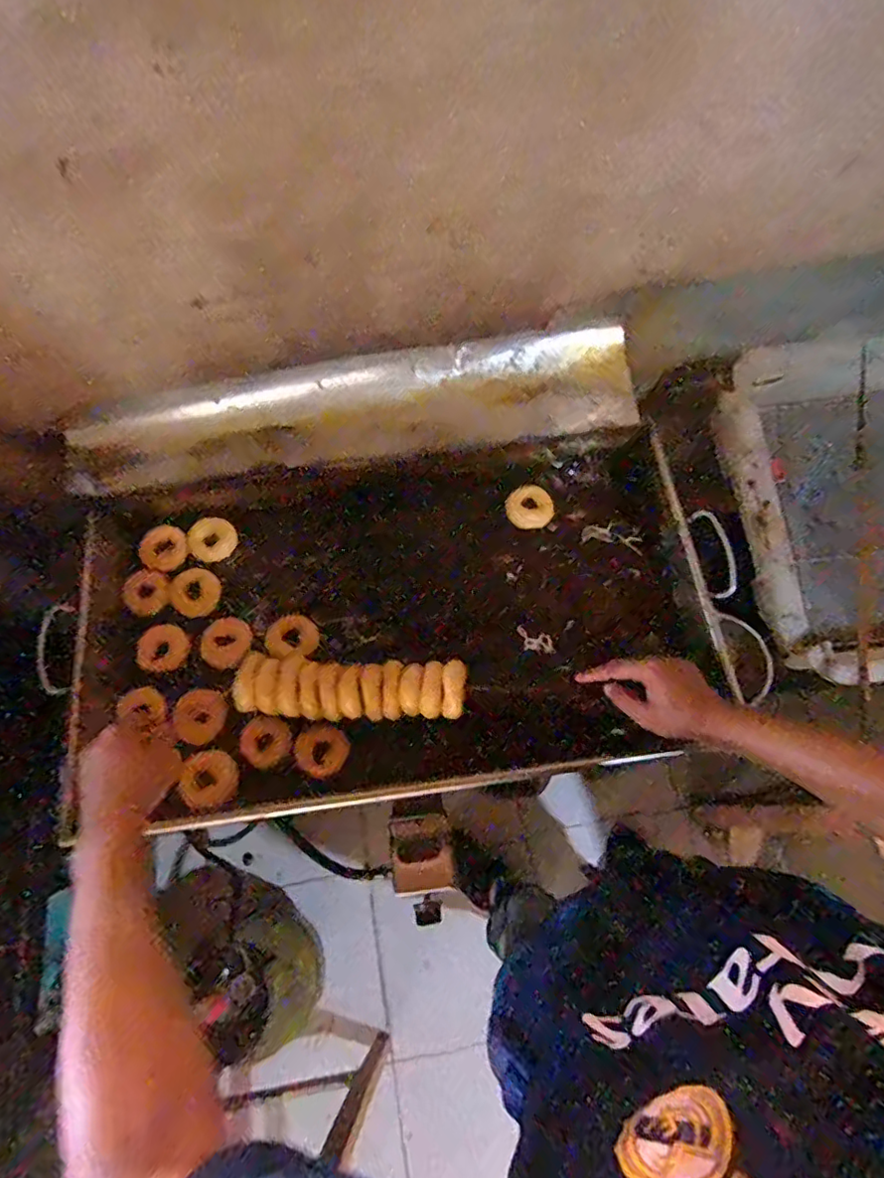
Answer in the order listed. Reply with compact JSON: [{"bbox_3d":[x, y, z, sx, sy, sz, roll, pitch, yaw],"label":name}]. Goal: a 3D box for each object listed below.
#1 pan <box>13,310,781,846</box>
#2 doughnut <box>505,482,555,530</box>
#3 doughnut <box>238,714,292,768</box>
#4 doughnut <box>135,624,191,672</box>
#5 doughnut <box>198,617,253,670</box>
[{"bbox_3d":[-0.075,-0.040,0.859,0.950,0.180,0.629,-7,69,0],"label":"pan"},{"bbox_3d":[0.146,-0.134,0.964,0.079,0.015,0.087,-12,78,8],"label":"doughnut"},{"bbox_3d":[-0.255,0.222,0.843,0.069,0.035,0.066,-1,69,2],"label":"doughnut"},{"bbox_3d":[-0.425,0.091,0.885,0.077,0.028,0.069,0,69,3],"label":"doughnut"},{"bbox_3d":[-0.327,0.080,0.881,0.065,0.030,0.078,26,73,12],"label":"doughnut"}]

